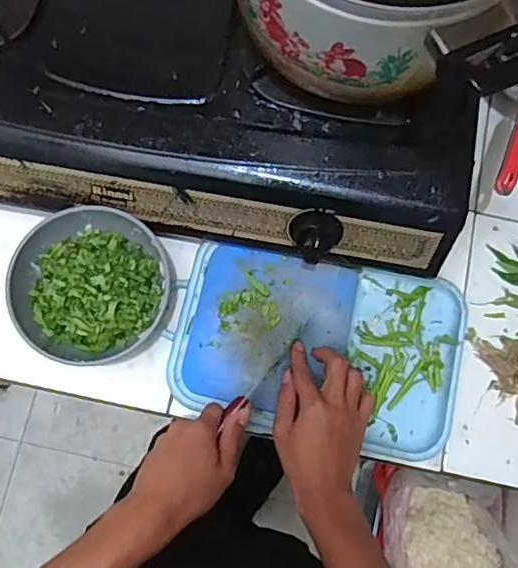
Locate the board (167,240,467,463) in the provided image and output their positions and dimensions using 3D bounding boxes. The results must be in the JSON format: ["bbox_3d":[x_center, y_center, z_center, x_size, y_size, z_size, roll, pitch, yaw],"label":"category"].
[{"bbox_3d":[0.066,0.066,0.614,0.301,0.028,0.188,11,77,1],"label":"board"}]

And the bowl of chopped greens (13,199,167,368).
[{"bbox_3d":[-0.176,0.003,0.595,0.156,0.075,0.139,-41,81,-10],"label":"bowl of chopped greens"}]

